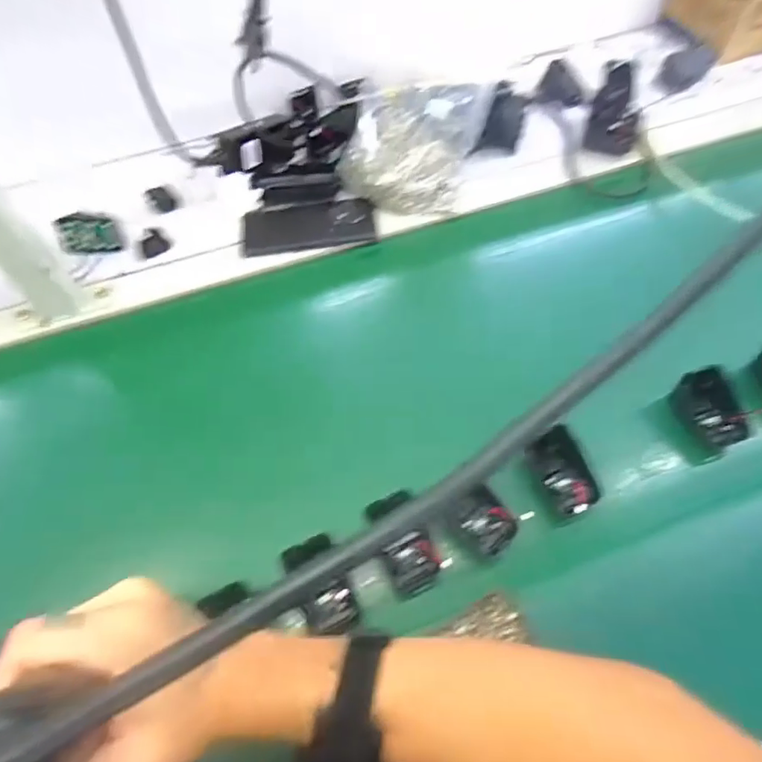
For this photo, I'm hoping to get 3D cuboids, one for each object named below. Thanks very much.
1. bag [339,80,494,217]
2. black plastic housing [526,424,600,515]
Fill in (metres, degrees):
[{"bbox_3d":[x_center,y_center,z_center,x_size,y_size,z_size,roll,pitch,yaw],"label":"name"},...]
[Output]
[{"bbox_3d":[0.034,-0.274,0.595,0.161,0.118,0.105,3,60,2],"label":"bag"},{"bbox_3d":[0.155,0.076,0.438,0.033,0.028,0.067,-19,62,-10],"label":"black plastic housing"}]

